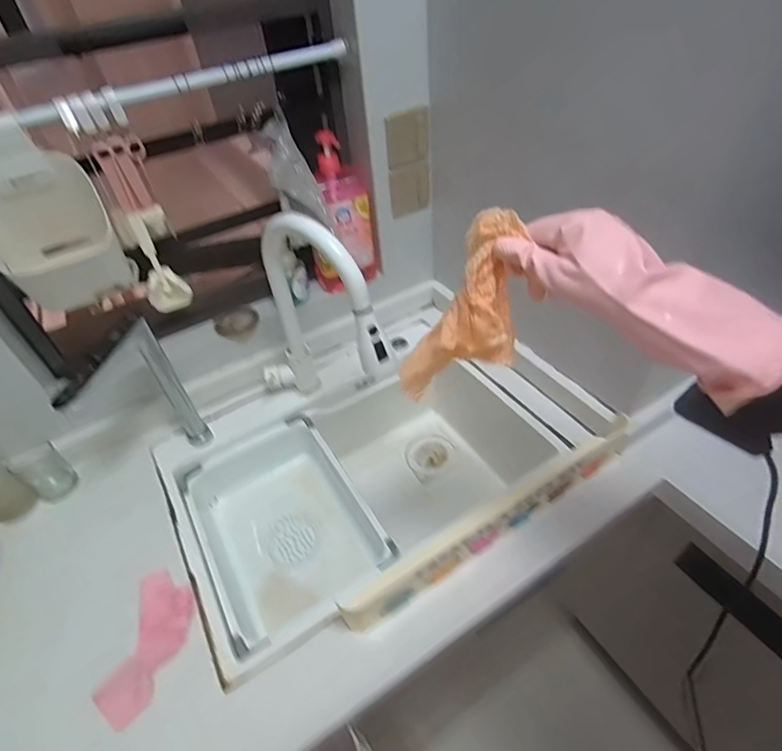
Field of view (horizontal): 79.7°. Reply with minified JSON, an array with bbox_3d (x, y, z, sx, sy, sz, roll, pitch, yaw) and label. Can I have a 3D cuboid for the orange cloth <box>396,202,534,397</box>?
[{"bbox_3d":[0.078,-0.051,0.458,0.064,0.208,0.077,5,38,-29],"label":"orange cloth"}]

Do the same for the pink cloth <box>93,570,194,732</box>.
[{"bbox_3d":[-0.308,0.340,0.605,0.081,0.027,0.176,-6,45,2],"label":"pink cloth"}]

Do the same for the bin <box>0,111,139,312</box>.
[{"bbox_3d":[-0.484,-0.225,0.651,0.150,0.240,0.116,-25,48,-17],"label":"bin"}]

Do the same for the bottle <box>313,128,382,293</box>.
[{"bbox_3d":[-0.093,-0.296,0.873,0.126,0.281,0.082,-31,49,-21],"label":"bottle"}]

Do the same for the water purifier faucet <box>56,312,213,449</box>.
[{"bbox_3d":[-0.385,0.060,0.729,0.030,0.277,0.156,16,50,22],"label":"water purifier faucet"}]

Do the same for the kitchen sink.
[{"bbox_3d":[-0.031,0.177,0.886,0.663,0.307,0.444,-27,48,-18],"label":"kitchen sink"}]

